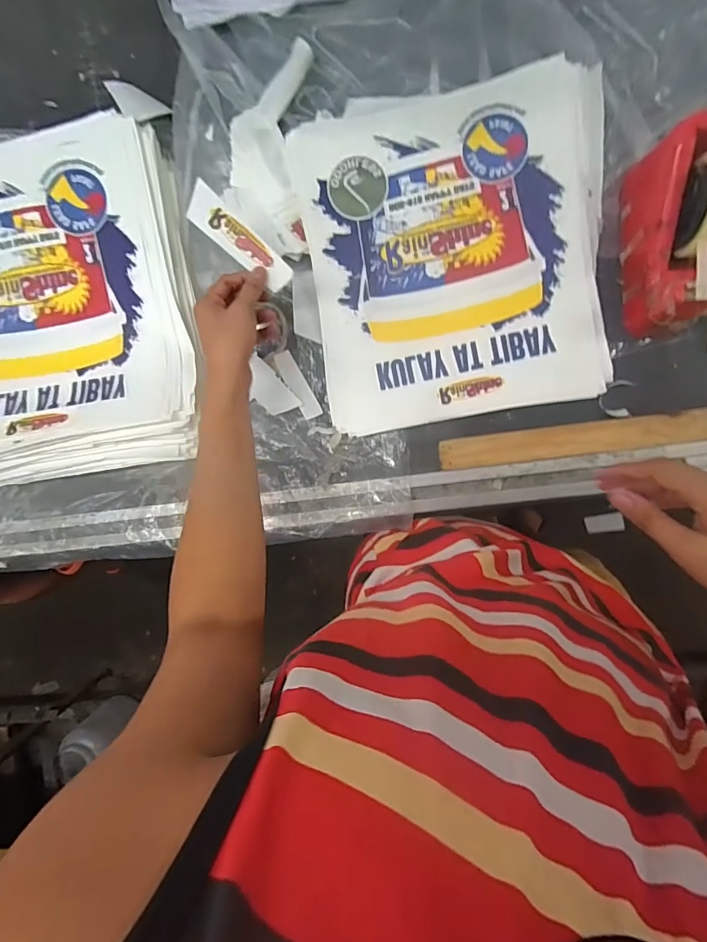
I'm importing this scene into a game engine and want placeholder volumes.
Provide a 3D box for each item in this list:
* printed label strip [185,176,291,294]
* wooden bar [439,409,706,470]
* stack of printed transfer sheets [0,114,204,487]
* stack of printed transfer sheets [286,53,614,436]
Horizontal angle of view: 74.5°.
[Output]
[{"bbox_3d":[-0.125,-0.254,0.513,0.127,0.008,0.036,40,99,-14],"label":"printed label strip"},{"bbox_3d":[0.323,-0.044,0.567,0.425,0.024,0.038,-7,95,6],"label":"wooden bar"},{"bbox_3d":[-0.389,-0.202,0.592,0.362,0.082,0.416,-11,95,7],"label":"stack of printed transfer sheets"},{"bbox_3d":[0.123,-0.267,0.570,0.352,0.024,0.392,-8,95,6],"label":"stack of printed transfer sheets"}]

